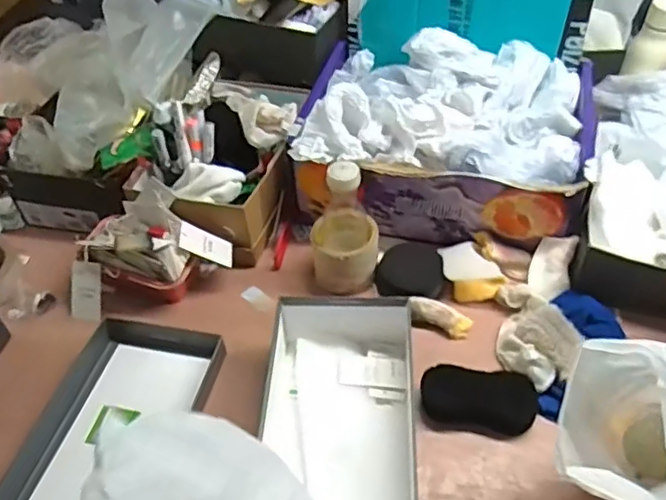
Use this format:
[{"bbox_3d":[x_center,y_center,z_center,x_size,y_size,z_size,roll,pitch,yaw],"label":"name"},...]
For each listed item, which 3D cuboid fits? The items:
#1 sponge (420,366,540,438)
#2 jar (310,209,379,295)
[{"bbox_3d":[0.166,0.171,0.709,0.129,0.035,0.065,3,47,7],"label":"sponge"},{"bbox_3d":[0.016,0.001,0.837,0.089,0.096,0.075,-2,47,3],"label":"jar"}]

